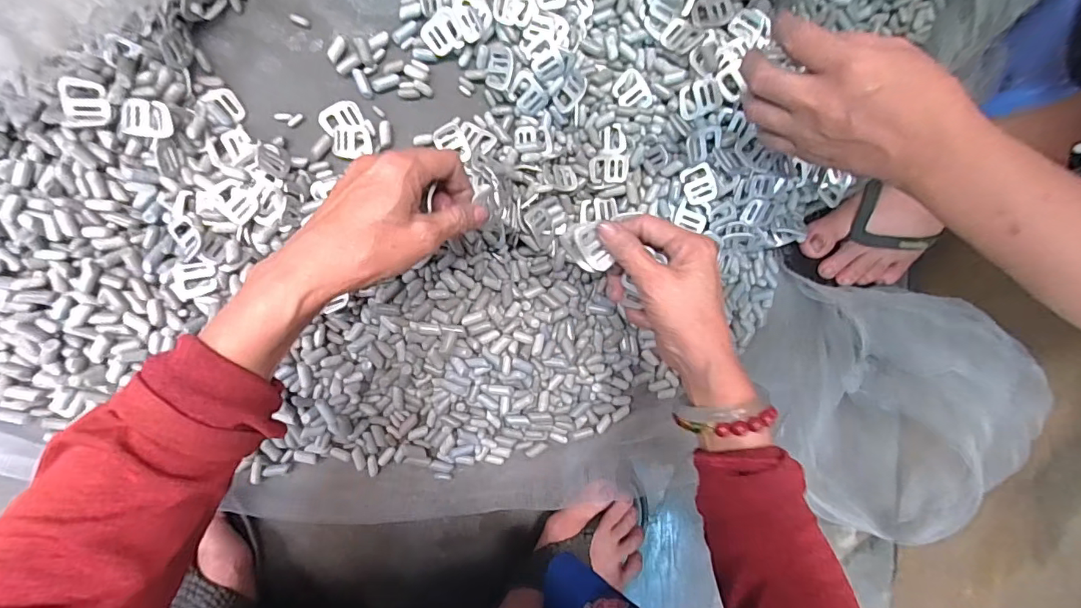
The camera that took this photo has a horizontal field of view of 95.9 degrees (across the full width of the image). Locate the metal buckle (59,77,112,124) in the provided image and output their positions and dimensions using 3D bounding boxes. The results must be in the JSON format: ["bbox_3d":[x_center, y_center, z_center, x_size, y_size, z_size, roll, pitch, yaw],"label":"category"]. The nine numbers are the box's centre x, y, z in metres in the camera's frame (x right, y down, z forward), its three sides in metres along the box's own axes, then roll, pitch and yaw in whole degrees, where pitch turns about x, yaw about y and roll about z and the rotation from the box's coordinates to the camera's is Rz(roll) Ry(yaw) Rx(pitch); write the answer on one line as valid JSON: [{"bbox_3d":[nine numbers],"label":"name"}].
[{"bbox_3d":[-0.321,-0.142,0.345,0.026,0.006,0.030,-2,99,-22],"label":"metal buckle"}]

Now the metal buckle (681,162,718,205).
[{"bbox_3d":[0.134,-0.101,0.411,0.025,0.006,0.033,-20,95,21],"label":"metal buckle"}]

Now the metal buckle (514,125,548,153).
[{"bbox_3d":[-0.008,-0.142,0.422,0.028,0.008,0.024,2,95,-10],"label":"metal buckle"}]

